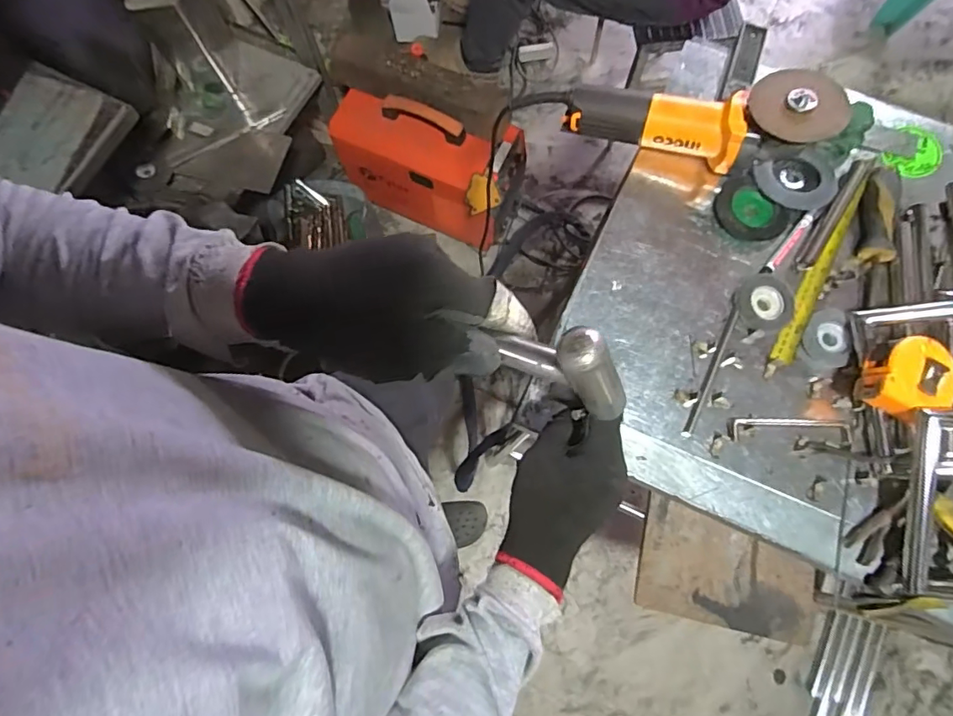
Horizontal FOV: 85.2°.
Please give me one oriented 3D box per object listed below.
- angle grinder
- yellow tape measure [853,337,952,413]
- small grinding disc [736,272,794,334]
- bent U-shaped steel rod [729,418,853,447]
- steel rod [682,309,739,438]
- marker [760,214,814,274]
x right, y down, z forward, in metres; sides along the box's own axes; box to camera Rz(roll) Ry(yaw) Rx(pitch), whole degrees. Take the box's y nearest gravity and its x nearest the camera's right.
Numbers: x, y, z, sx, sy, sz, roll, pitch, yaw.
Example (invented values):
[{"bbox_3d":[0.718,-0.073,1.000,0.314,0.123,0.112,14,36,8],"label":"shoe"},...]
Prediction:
[{"bbox_3d":[0.247,-0.269,0.591,0.289,0.081,0.081,9,76,21],"label":"angle grinder"},{"bbox_3d":[0.420,0.018,0.503,0.074,0.027,0.073,18,77,6],"label":"yellow tape measure"},{"bbox_3d":[0.322,-0.062,0.577,0.062,0.008,0.065,0,76,2],"label":"small grinding disc"},{"bbox_3d":[0.329,0.076,0.542,0.124,0.010,0.026,2,76,3],"label":"bent U-shaped steel rod"},{"bbox_3d":[0.255,0.015,0.562,0.010,0.004,0.156,26,78,8],"label":"steel rod"},{"bbox_3d":[0.354,-0.128,0.588,0.013,0.009,0.089,39,81,10],"label":"marker"}]

